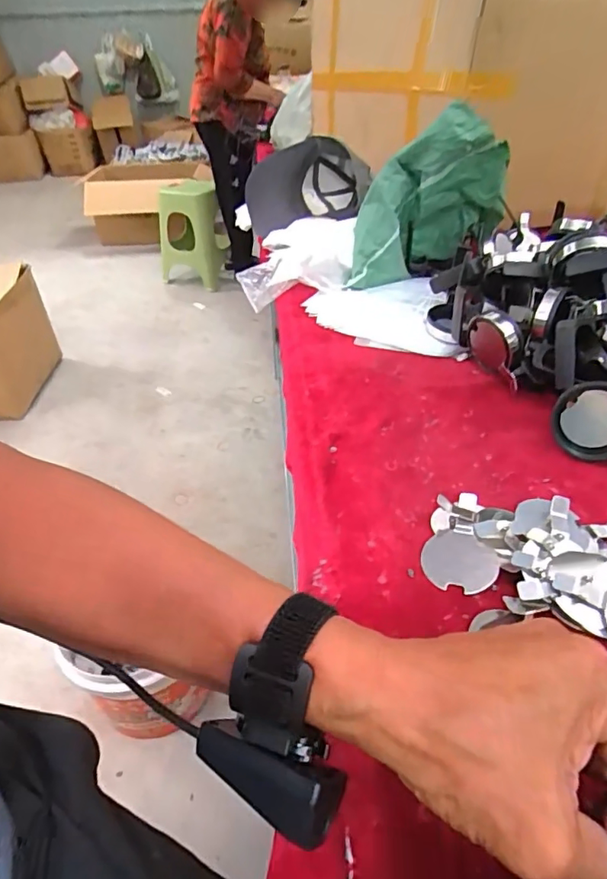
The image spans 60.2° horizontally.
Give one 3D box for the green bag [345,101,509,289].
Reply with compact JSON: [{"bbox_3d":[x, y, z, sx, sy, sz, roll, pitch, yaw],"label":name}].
[{"bbox_3d":[0.176,-0.351,0.763,0.233,0.209,0.061,-11,40,-10],"label":"green bag"}]

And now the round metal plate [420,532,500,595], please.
[{"bbox_3d":[0.113,0.091,0.388,0.048,0.004,0.054,-35,44,-22],"label":"round metal plate"}]

